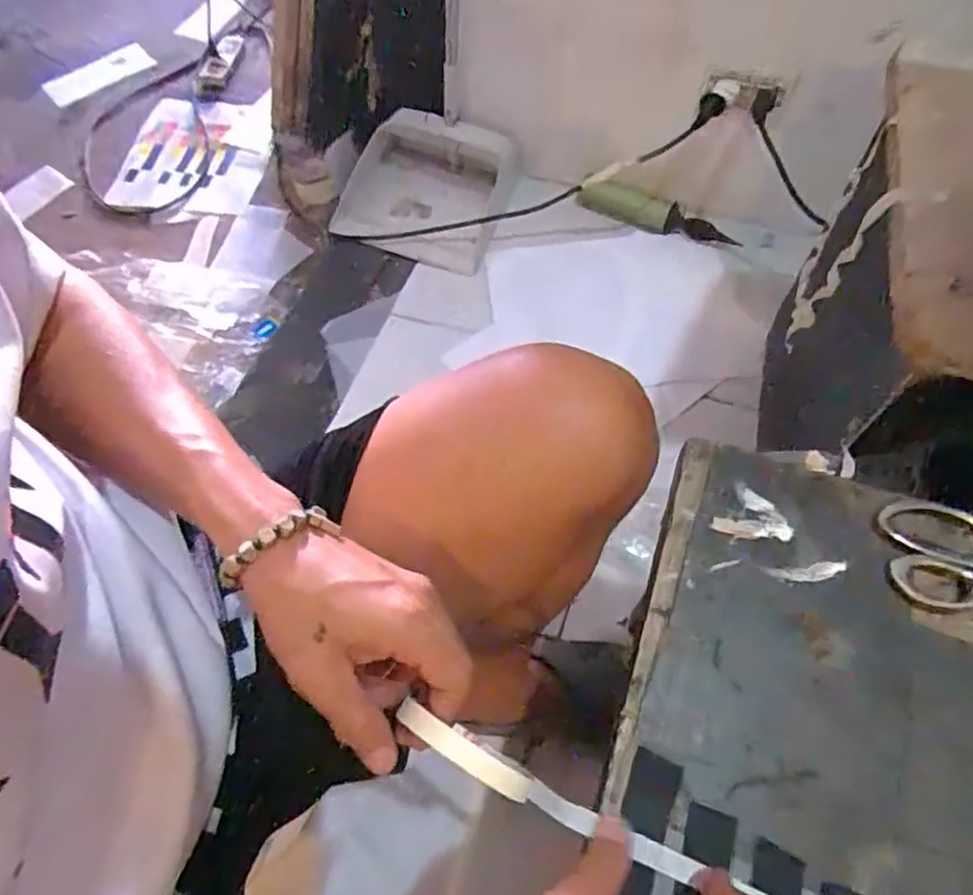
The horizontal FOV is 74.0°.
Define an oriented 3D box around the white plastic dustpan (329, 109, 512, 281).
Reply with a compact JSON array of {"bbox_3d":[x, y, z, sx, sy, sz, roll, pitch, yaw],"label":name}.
[{"bbox_3d":[-0.107,-0.433,1.080,0.285,0.047,0.241,19,91,9],"label":"white plastic dustpan"}]

